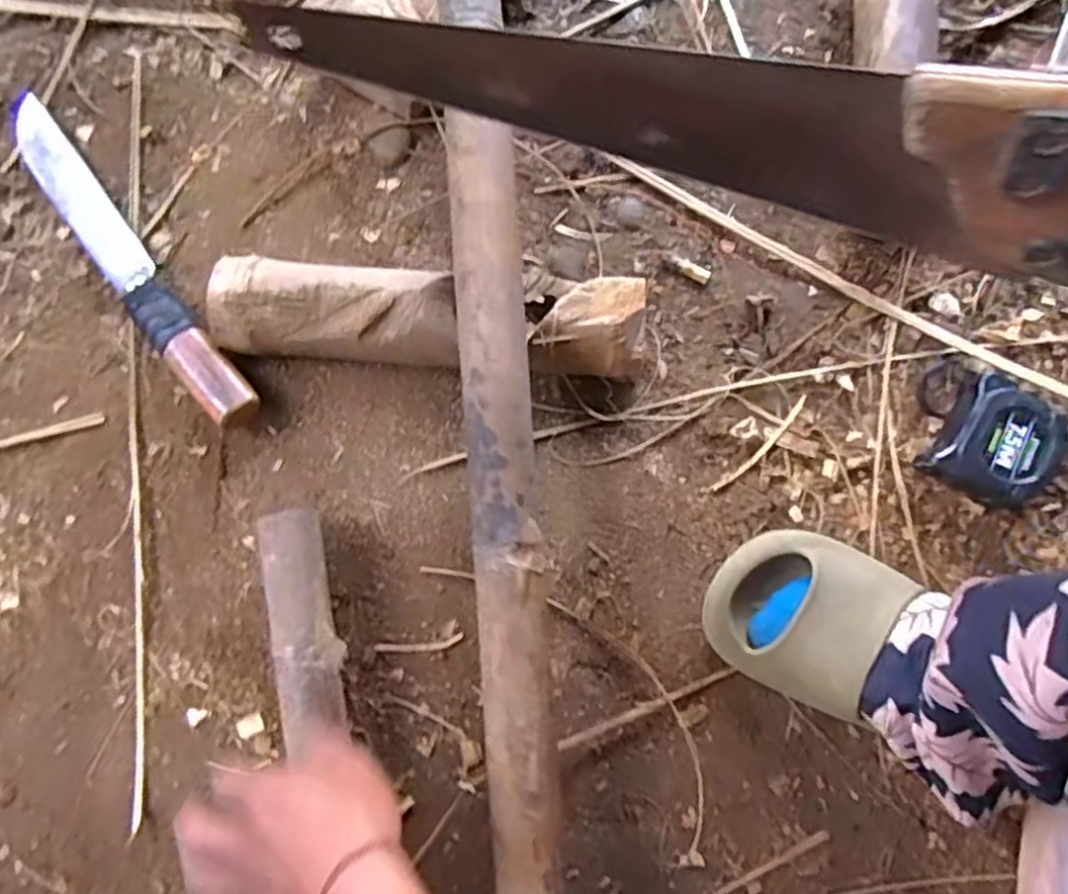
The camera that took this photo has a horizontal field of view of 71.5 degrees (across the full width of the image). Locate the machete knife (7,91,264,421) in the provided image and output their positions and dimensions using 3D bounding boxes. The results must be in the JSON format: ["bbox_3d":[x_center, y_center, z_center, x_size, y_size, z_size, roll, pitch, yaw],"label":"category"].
[{"bbox_3d":[-0.327,-0.153,0.583,0.041,0.038,0.345,-38,80,-5],"label":"machete knife"}]

